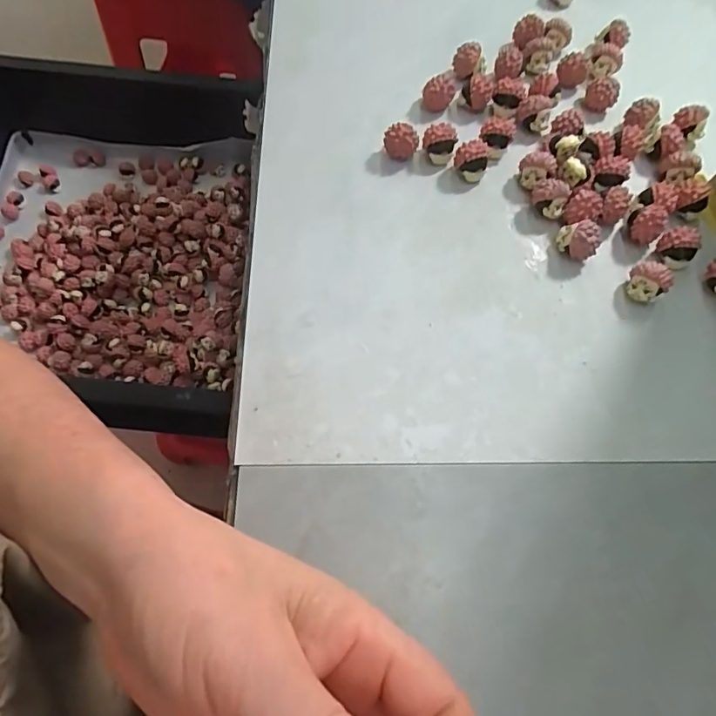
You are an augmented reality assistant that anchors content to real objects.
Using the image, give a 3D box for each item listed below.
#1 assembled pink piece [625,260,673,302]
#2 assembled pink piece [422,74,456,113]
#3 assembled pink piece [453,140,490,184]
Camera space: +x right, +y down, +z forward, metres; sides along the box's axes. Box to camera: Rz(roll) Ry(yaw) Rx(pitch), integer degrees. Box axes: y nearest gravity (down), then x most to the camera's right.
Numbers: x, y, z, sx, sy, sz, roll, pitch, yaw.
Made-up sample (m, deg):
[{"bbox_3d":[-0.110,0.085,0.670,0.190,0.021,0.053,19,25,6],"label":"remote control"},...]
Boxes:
[{"bbox_3d":[0.150,-0.038,0.253,0.015,0.020,0.020,-41,74,-18],"label":"assembled pink piece"},{"bbox_3d":[0.051,-0.167,0.308,0.019,0.020,0.015,11,66,2],"label":"assembled pink piece"},{"bbox_3d":[0.066,-0.115,0.285,0.019,0.020,0.014,16,66,4],"label":"assembled pink piece"}]

